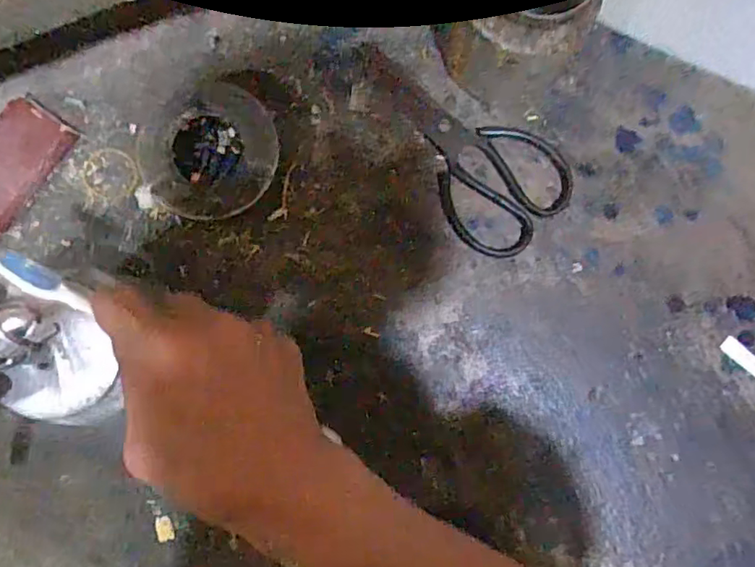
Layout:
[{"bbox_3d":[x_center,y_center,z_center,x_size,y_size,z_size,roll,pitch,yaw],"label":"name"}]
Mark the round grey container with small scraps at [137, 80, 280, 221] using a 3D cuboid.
[{"bbox_3d":[-0.133,-0.110,0.457,0.104,0.032,0.117,-5,86,-1],"label":"round grey container with small scraps"}]

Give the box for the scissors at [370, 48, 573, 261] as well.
[{"bbox_3d":[0.062,-0.115,0.474,0.201,0.005,0.102,42,87,3],"label":"scissors"}]

